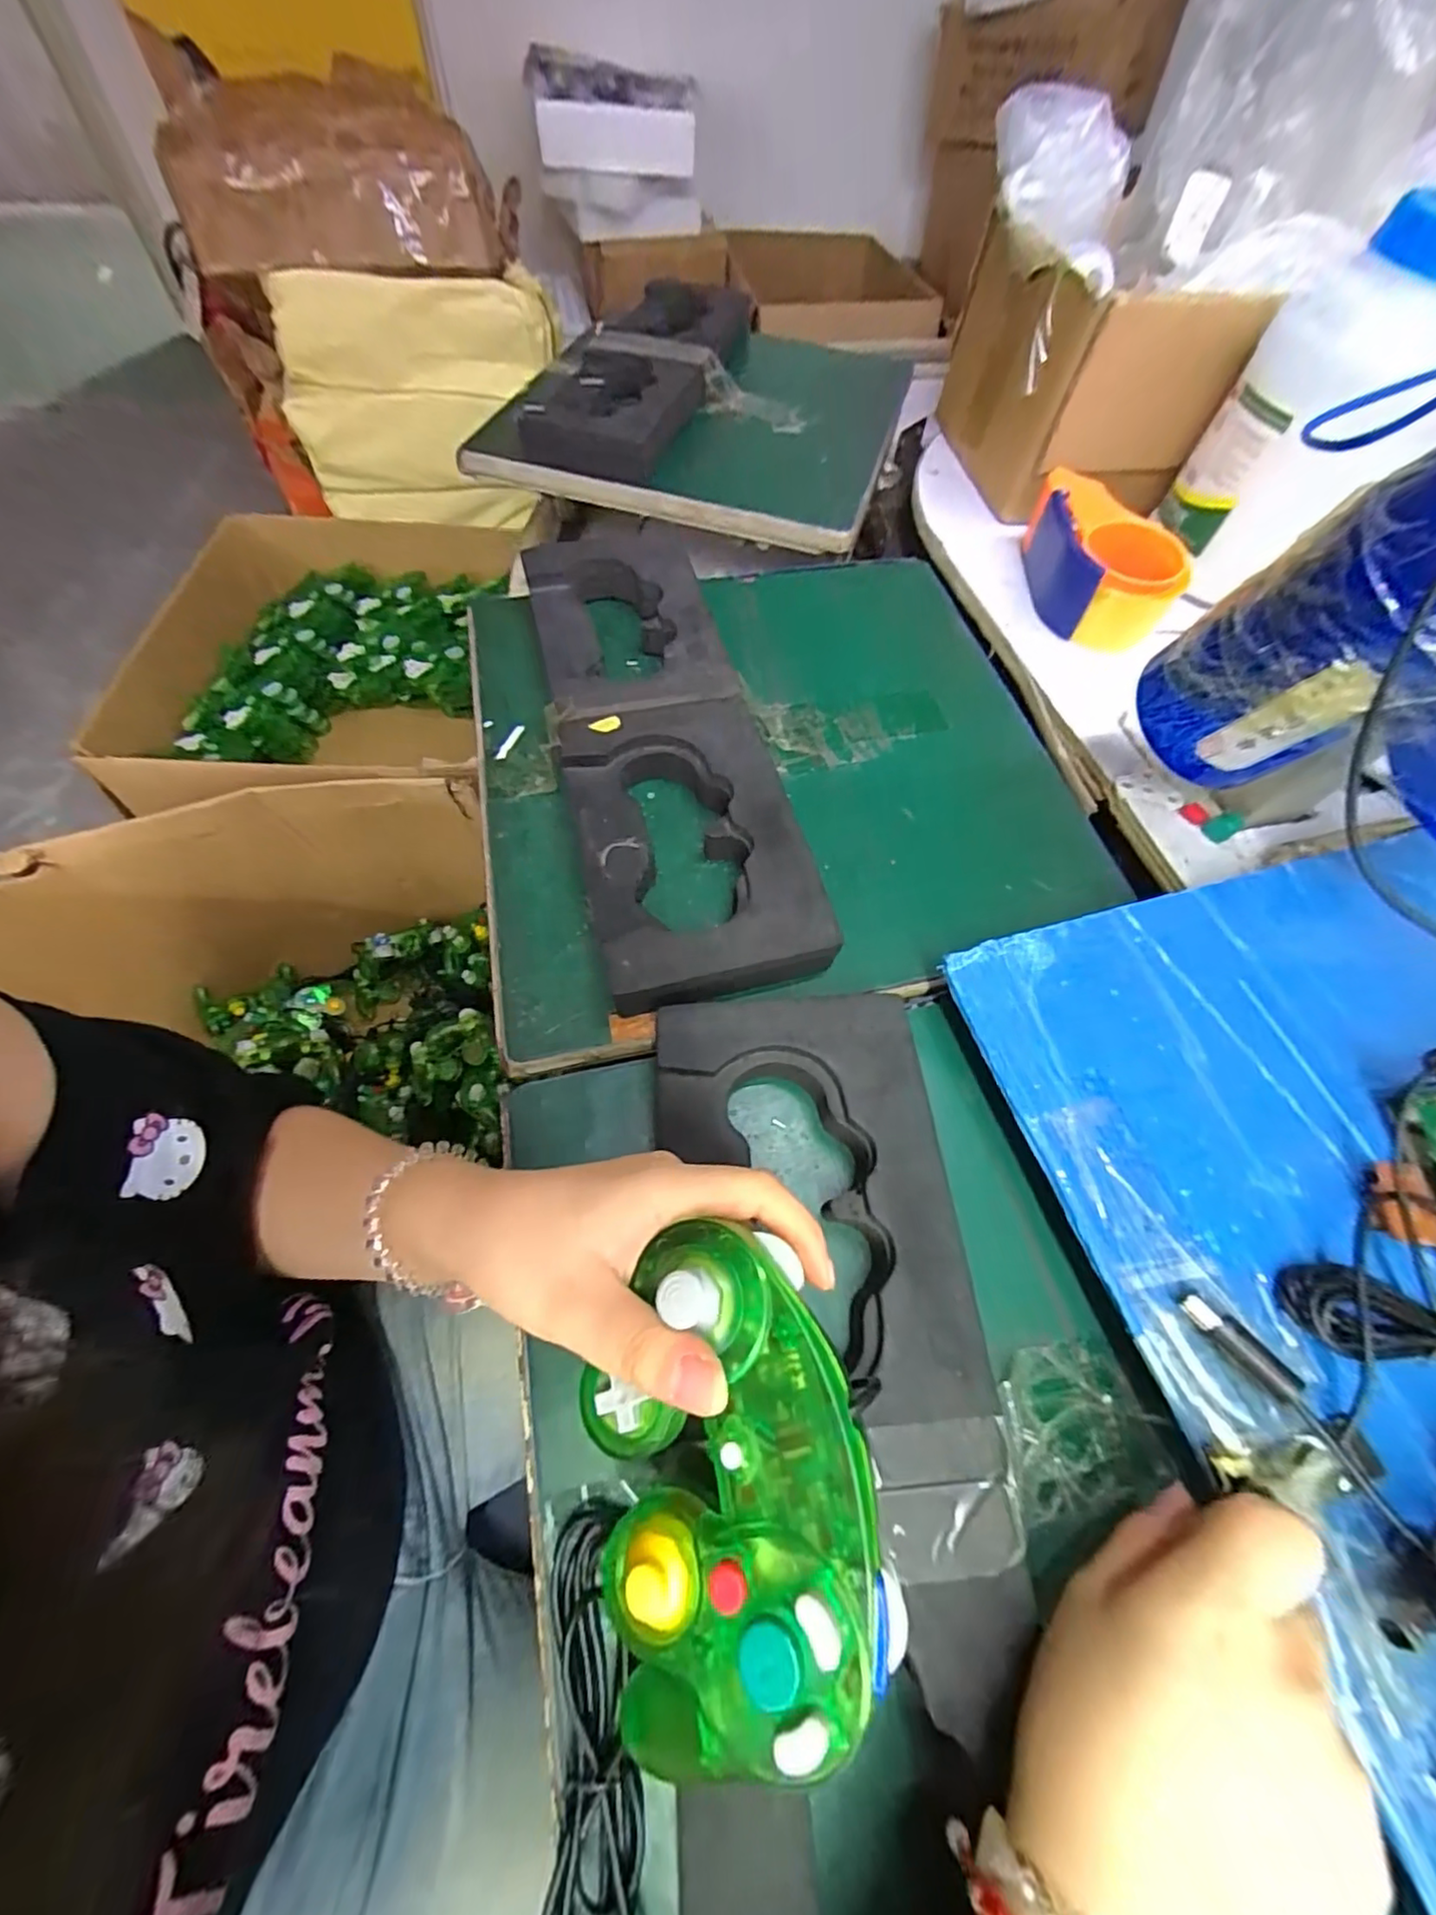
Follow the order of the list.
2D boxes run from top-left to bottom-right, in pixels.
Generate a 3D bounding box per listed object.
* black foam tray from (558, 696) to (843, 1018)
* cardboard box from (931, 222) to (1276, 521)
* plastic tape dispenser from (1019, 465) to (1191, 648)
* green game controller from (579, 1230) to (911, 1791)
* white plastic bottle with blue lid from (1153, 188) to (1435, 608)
[{"bbox_3d":[-0.020,-0.068,0.376,0.124,0.040,0.203,-15,63,-8],"label":"black foam tray"},{"bbox_3d":[0.313,-0.504,0.553,0.145,0.164,0.195,-10,63,-6],"label":"cardboard box"},{"bbox_3d":[0.306,-0.321,0.499,0.088,0.060,0.146,-4,74,-1],"label":"plastic tape dispenser"},{"bbox_3d":[0.004,0.152,0.191,0.083,0.046,0.122,-9,63,-6],"label":"green game controller"},{"bbox_3d":[0.424,-0.373,0.435,0.108,0.187,0.103,4,62,1],"label":"white plastic bottle with blue lid"}]

